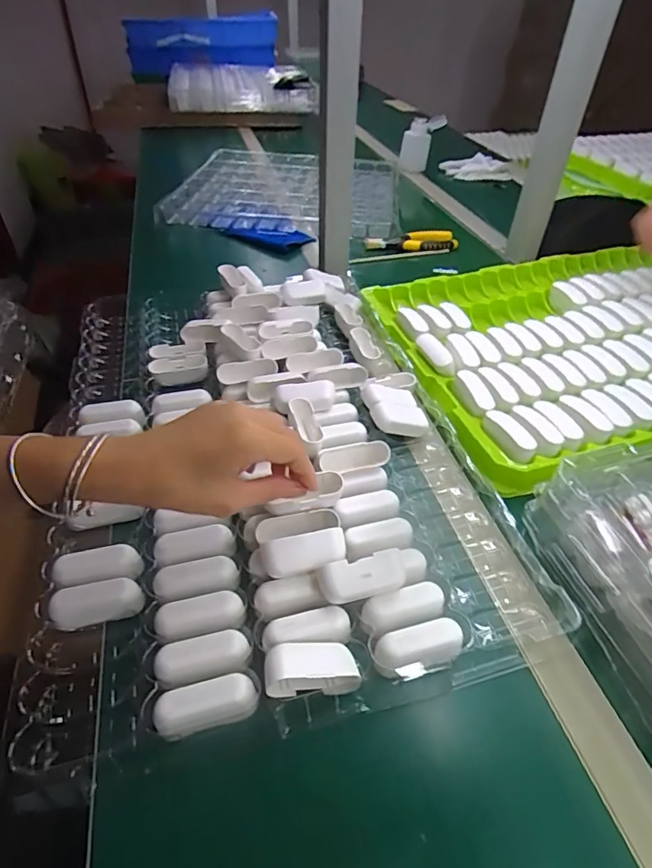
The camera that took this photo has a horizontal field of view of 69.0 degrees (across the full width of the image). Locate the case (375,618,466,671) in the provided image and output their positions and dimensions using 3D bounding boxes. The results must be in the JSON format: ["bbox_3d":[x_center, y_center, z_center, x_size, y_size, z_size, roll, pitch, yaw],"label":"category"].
[{"bbox_3d":[0.065,0.154,0.338,0.064,0.028,0.028,-11,46,-11],"label":"case"}]

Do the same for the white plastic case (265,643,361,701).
[{"bbox_3d":[-0.011,0.156,0.317,0.063,0.023,0.029,9,42,-20],"label":"white plastic case"}]

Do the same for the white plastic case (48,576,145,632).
[{"bbox_3d":[-0.172,0.127,0.359,0.064,0.018,0.027,-11,46,-11],"label":"white plastic case"}]

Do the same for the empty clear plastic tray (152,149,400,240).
[{"bbox_3d":[-0.070,-0.543,1.026,0.467,0.027,0.418,8,46,8],"label":"empty clear plastic tray"}]

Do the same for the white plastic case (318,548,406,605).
[{"bbox_3d":[0.028,0.107,0.354,0.063,0.020,0.030,-11,79,-5],"label":"white plastic case"}]

